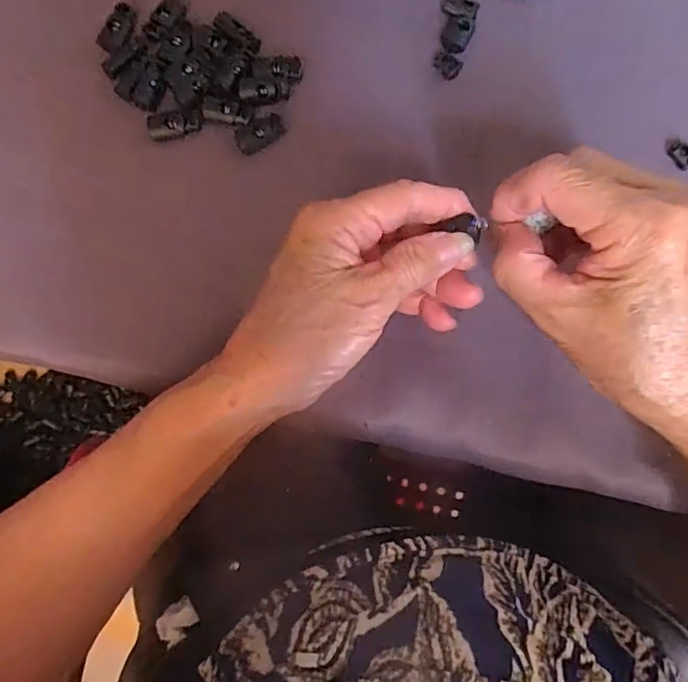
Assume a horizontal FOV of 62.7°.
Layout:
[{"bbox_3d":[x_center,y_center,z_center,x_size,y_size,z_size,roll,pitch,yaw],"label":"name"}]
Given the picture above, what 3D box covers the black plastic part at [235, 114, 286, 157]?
[{"bbox_3d":[-0.047,-0.117,0.317,0.027,0.004,0.015,-29,81,-6],"label":"black plastic part"}]

